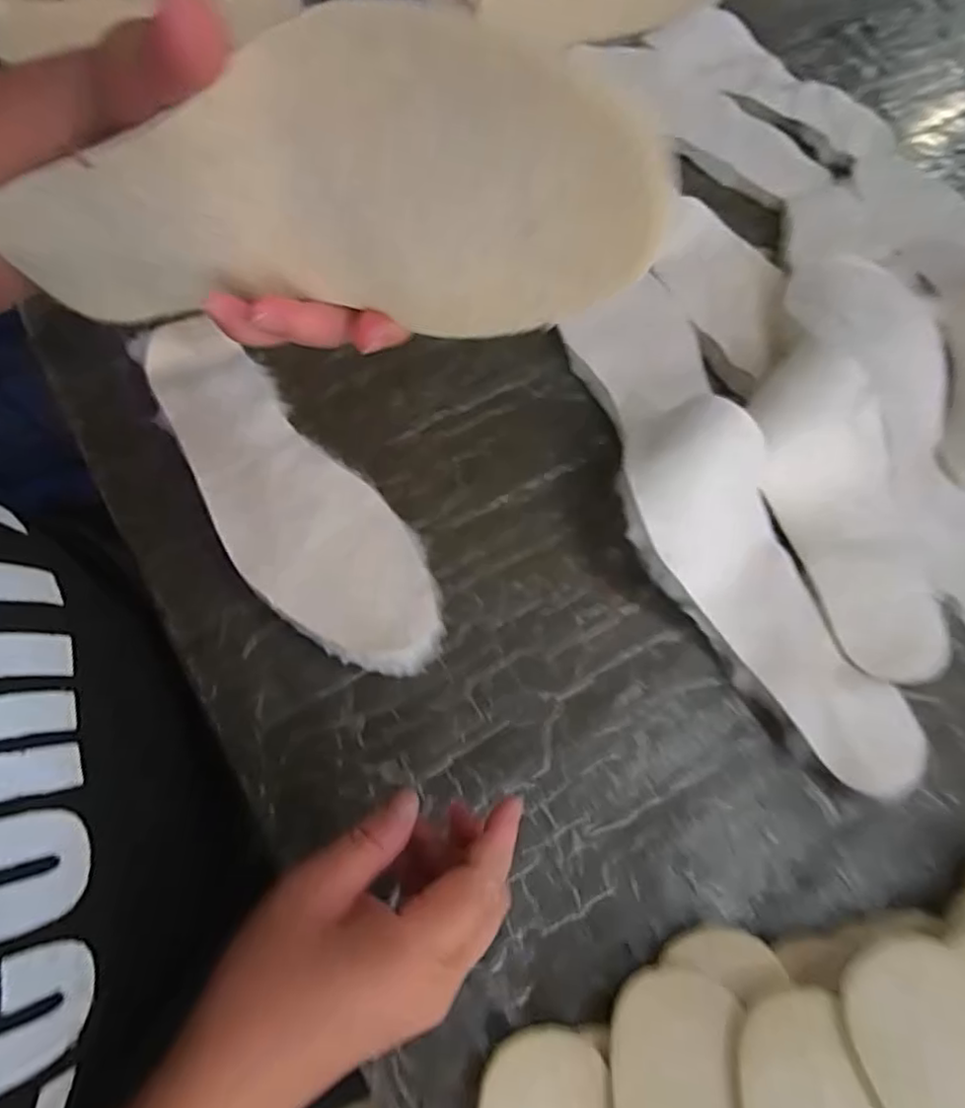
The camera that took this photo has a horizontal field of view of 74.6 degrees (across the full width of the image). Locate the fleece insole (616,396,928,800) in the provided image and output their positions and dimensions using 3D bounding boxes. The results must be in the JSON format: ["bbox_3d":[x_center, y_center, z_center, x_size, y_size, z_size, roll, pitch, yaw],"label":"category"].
[{"bbox_3d":[0.166,0.024,0.377,0.086,0.034,0.242,-30,84,-15],"label":"fleece insole"}]

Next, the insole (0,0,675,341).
[{"bbox_3d":[-0.073,-0.116,0.219,0.262,0.090,0.019,7,63,23],"label":"insole"}]

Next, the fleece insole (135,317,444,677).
[{"bbox_3d":[-0.130,-0.042,0.398,0.092,0.014,0.282,-37,72,-21],"label":"fleece insole"}]

